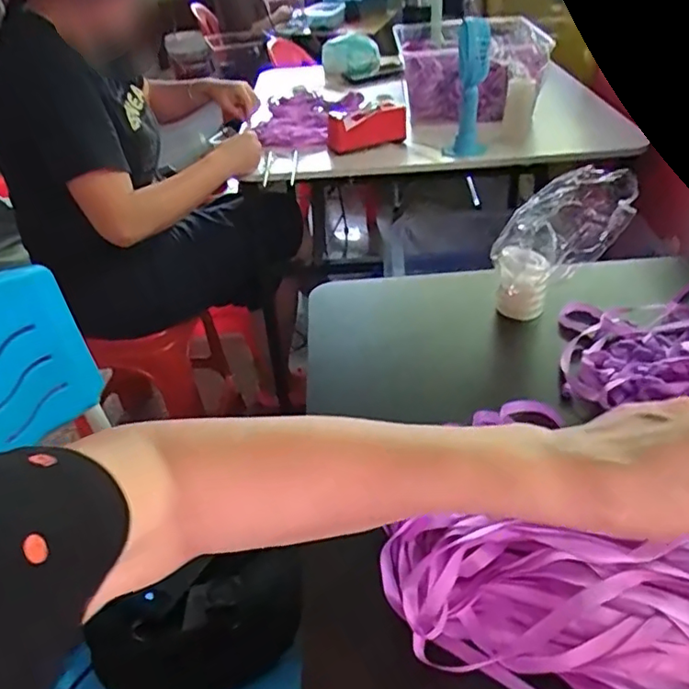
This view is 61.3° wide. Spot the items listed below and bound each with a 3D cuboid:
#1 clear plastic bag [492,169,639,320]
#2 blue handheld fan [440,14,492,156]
[{"bbox_3d":[0.202,-0.094,0.557,0.103,0.148,0.065,-10,39,-7],"label":"clear plastic bag"},{"bbox_3d":[0.226,-0.462,1.066,0.074,0.229,0.077,3,39,9],"label":"blue handheld fan"}]

